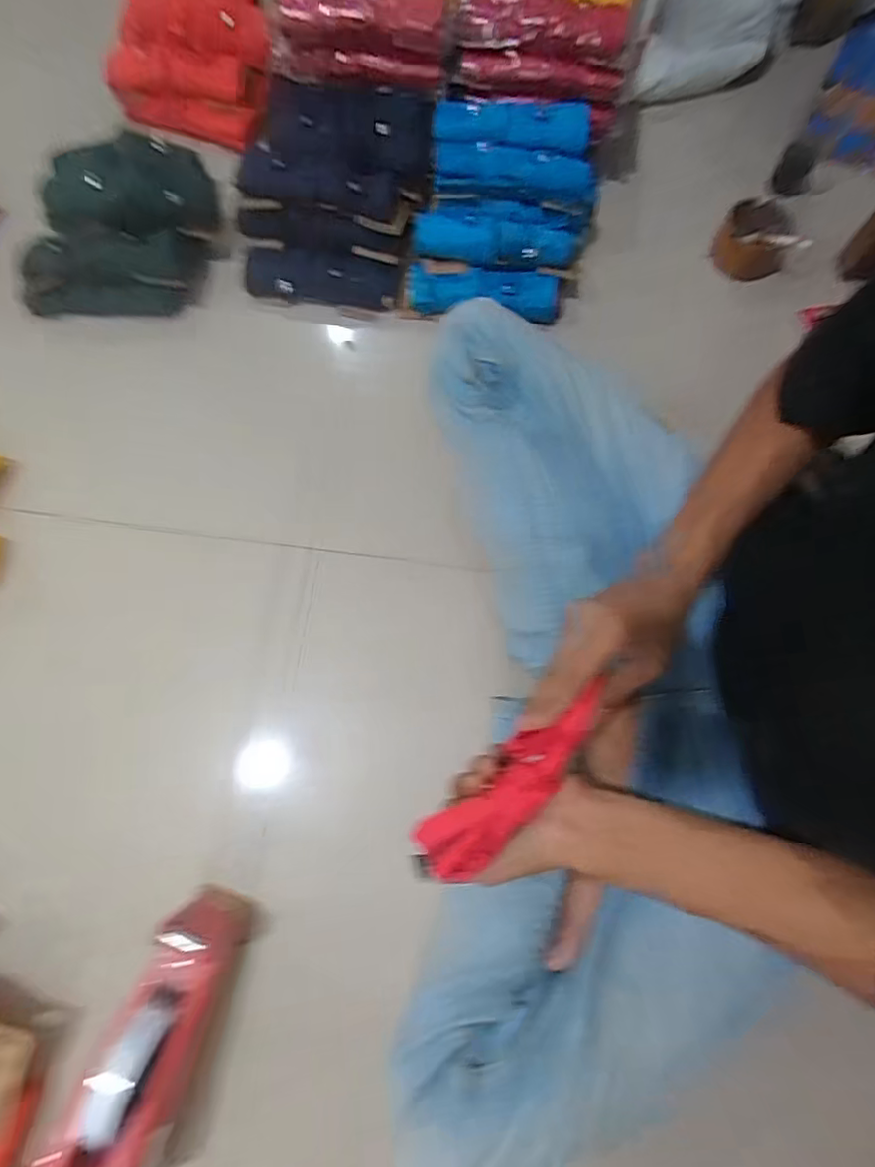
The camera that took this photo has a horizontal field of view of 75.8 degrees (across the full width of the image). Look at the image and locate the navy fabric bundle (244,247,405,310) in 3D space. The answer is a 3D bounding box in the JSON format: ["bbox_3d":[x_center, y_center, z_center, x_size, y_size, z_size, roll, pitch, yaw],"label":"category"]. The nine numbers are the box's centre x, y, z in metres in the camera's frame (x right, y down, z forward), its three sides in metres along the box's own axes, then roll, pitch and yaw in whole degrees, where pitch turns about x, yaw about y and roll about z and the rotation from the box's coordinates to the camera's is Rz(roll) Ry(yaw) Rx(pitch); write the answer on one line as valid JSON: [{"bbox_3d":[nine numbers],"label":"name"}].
[{"bbox_3d":[-0.136,-0.370,0.678,0.190,0.037,0.067,5,72,0],"label":"navy fabric bundle"}]

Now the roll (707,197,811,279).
[{"bbox_3d":[0.406,-0.445,0.726,0.102,0.051,0.081,5,72,0],"label":"roll"}]

